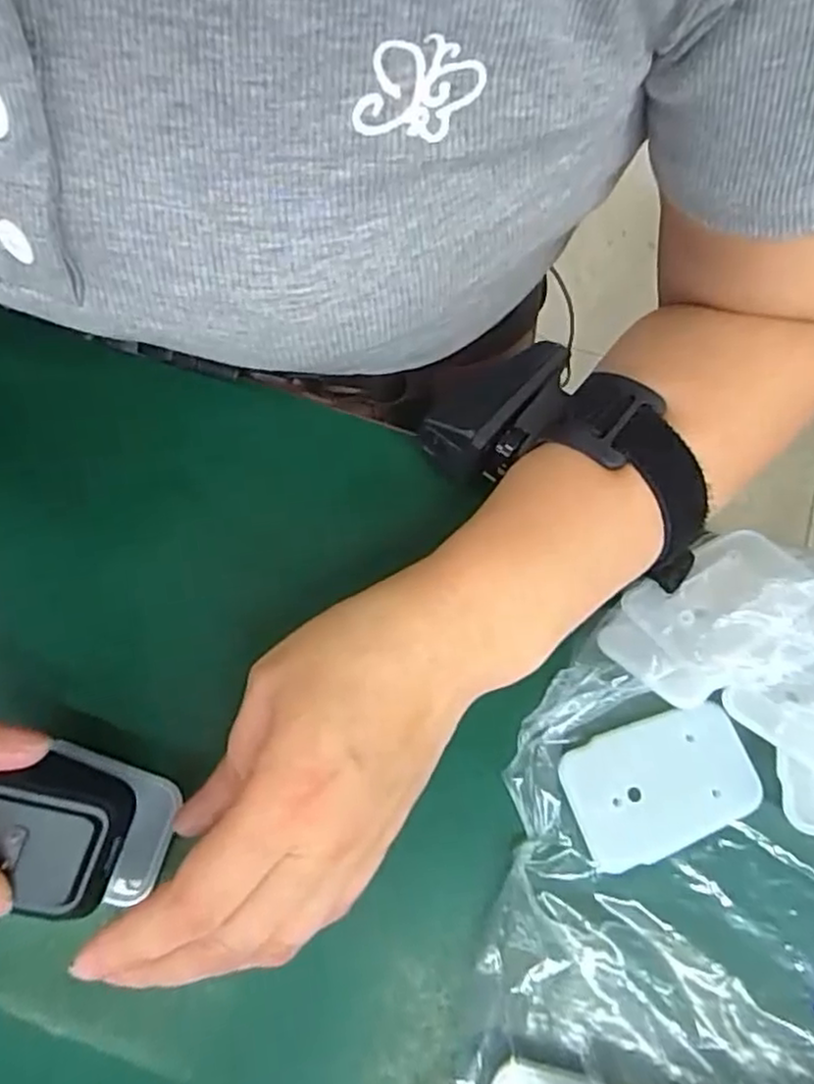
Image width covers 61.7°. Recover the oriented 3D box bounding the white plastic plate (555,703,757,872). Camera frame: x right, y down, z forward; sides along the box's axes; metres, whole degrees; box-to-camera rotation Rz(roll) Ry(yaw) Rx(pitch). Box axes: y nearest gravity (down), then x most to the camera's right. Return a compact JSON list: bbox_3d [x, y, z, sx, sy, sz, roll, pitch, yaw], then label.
[{"bbox_3d":[0.092,0.087,0.247,0.066,0.004,0.043,-19,75,-7],"label":"white plastic plate"}]

